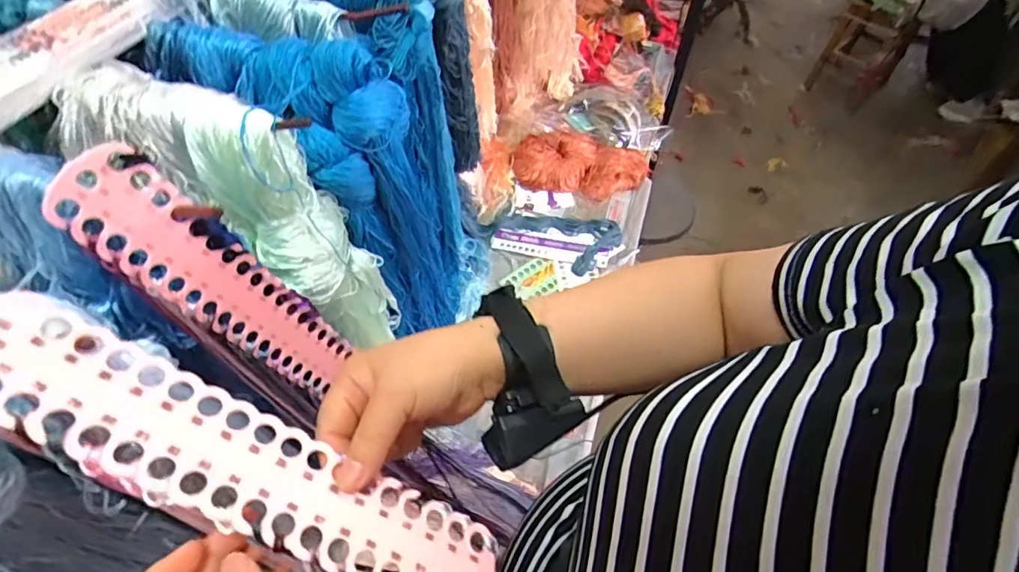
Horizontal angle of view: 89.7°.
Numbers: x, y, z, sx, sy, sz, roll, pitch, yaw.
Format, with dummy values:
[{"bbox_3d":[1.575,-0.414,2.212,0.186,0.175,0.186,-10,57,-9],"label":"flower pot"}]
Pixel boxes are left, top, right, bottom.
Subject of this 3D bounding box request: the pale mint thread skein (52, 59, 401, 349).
[{"bbox_3d":[-0.256,-0.054,0.510,0.243,0.292,0.088,13,54,8],"label":"pale mint thread skein"}]

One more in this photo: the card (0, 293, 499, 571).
[{"bbox_3d":[-0.132,0.097,0.267,0.292,0.004,0.059,34,38,-14],"label":"card"}]

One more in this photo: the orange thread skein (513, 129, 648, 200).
[{"bbox_3d":[0.164,-0.279,1.180,0.310,0.075,0.135,7,53,4],"label":"orange thread skein"}]

